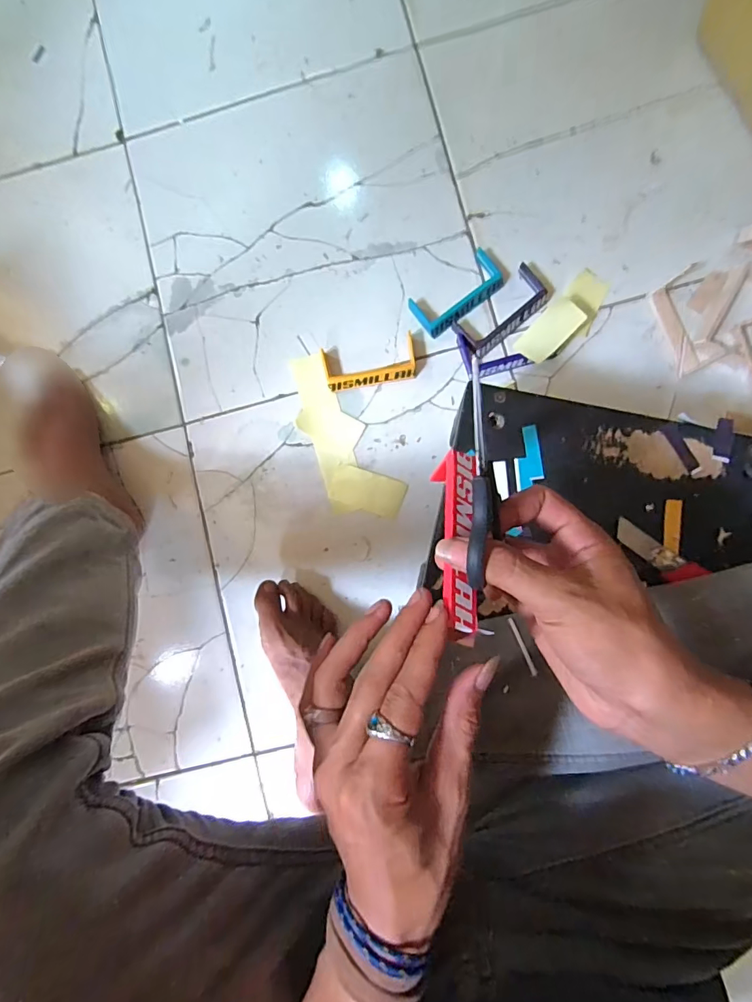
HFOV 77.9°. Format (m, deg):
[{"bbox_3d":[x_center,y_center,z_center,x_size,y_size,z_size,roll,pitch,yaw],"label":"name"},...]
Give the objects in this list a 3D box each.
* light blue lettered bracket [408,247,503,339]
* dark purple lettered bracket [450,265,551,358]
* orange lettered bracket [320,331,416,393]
[{"bbox_3d":[0.097,-0.246,0.551,0.110,0.017,0.054,-36,84,1],"label":"light blue lettered bracket"},{"bbox_3d":[0.148,-0.222,0.541,0.111,0.016,0.052,-40,84,0],"label":"dark purple lettered bracket"},{"bbox_3d":[-0.008,-0.162,0.549,0.106,0.022,0.048,-11,85,3],"label":"orange lettered bracket"}]

